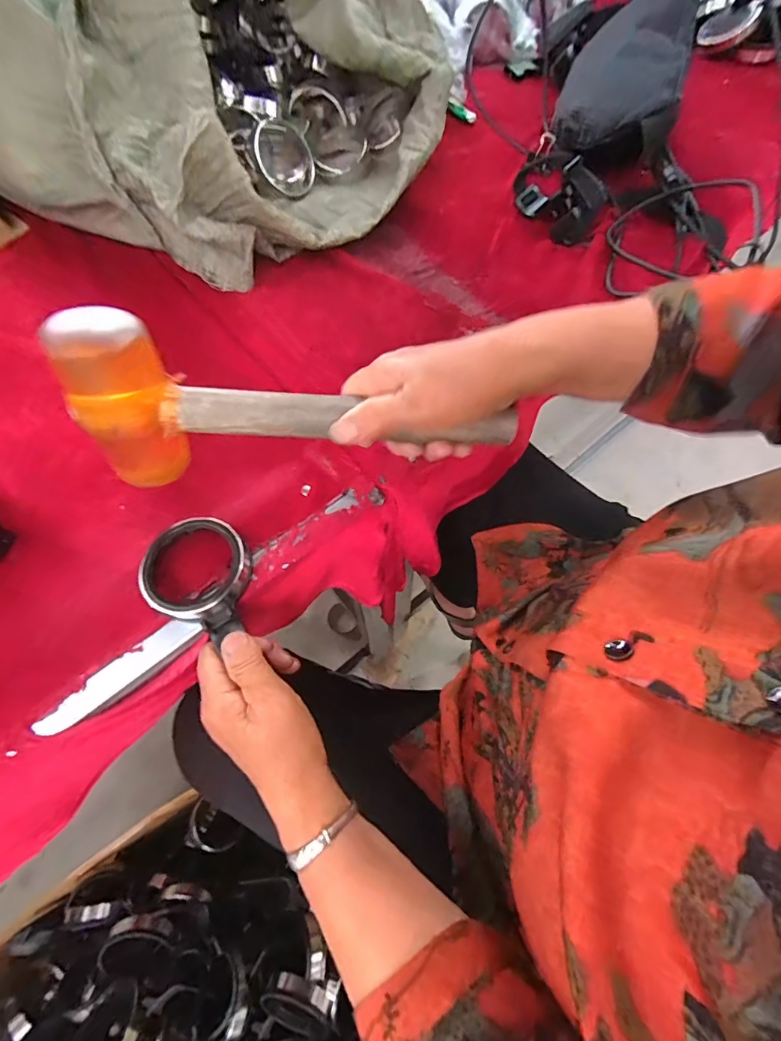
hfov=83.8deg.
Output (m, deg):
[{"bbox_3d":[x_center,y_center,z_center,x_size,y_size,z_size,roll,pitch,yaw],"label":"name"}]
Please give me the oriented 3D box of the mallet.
[{"bbox_3d":[-0.056,-0.063,0.288,0.270,0.093,0.059,5,67,-7],"label":"mallet"}]

